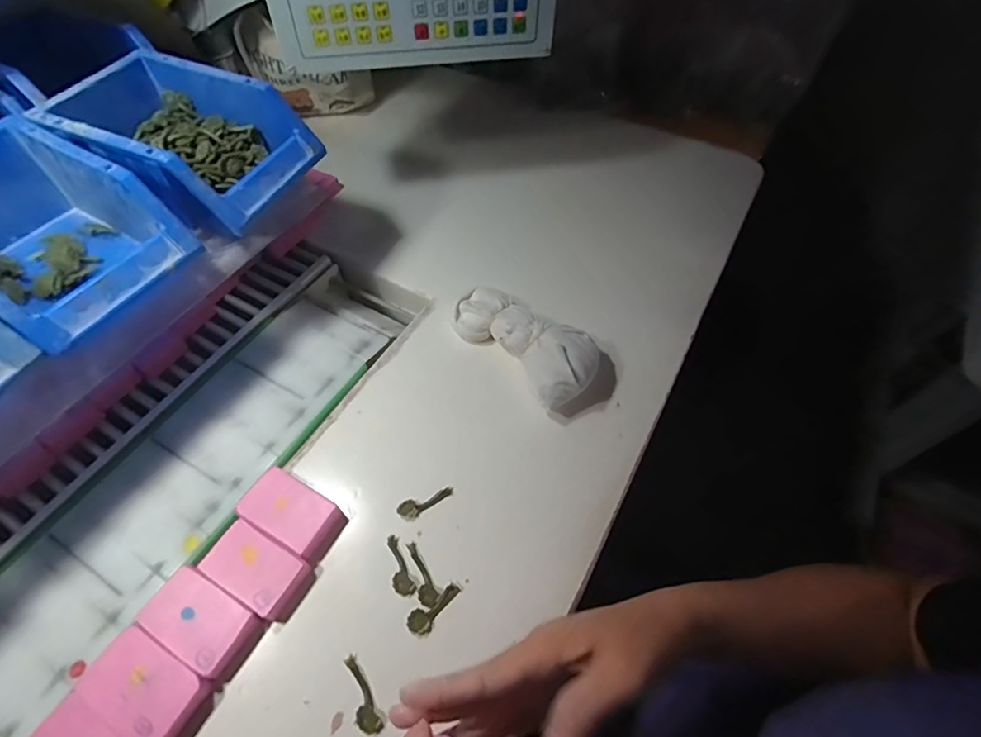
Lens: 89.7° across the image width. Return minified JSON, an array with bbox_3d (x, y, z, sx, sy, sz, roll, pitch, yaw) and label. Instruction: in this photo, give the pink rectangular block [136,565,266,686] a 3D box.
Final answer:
[{"bbox_3d":[-0.200,0.176,0.345,0.075,0.016,0.044,27,60,15],"label":"pink rectangular block"}]

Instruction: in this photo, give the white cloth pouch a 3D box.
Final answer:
[{"bbox_3d":[0.038,-0.032,0.473,0.086,0.049,0.160,-36,64,-22],"label":"white cloth pouch"}]

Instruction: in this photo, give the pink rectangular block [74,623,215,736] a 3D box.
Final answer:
[{"bbox_3d":[-0.224,0.209,0.323,0.081,0.019,0.045,26,60,15],"label":"pink rectangular block"}]

